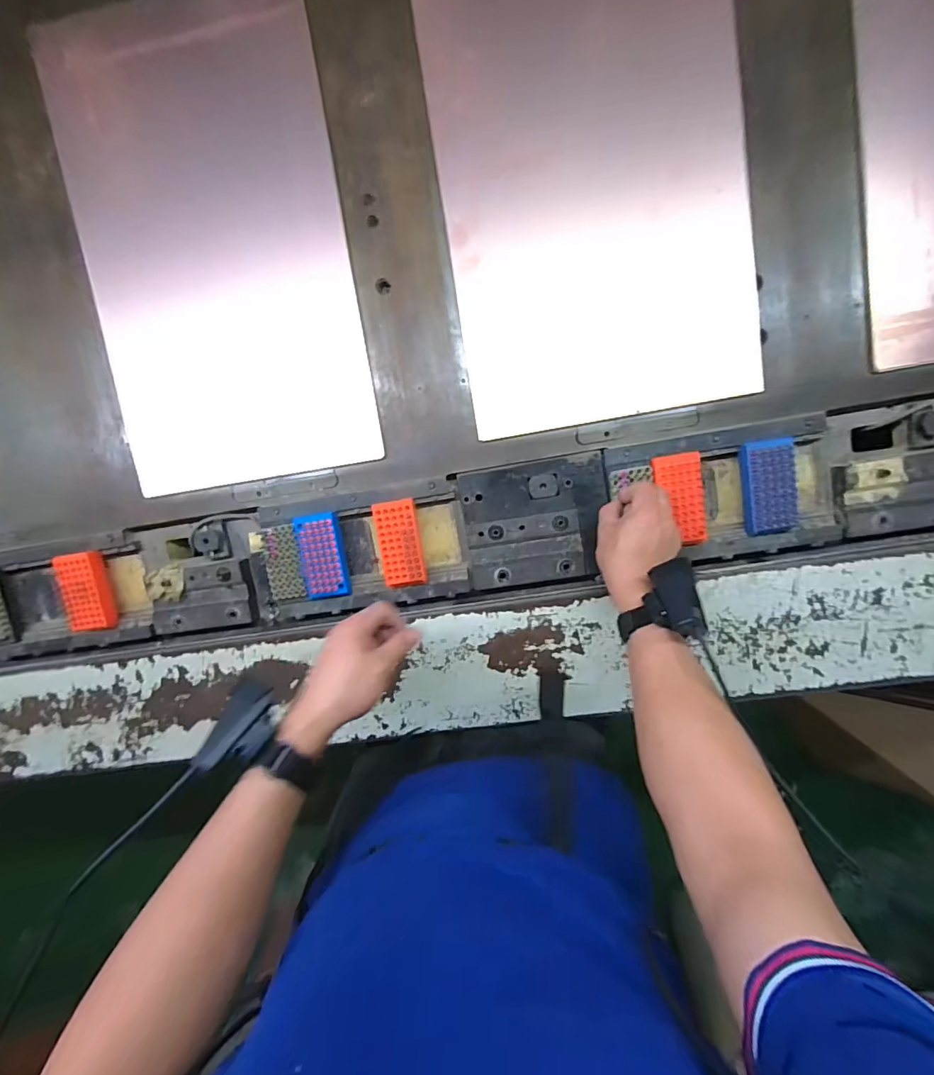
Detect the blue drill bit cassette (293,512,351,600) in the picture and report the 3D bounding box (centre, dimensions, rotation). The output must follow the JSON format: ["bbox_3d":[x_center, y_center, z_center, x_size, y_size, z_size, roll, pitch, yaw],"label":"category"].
[{"bbox_3d":[-0.196,0.026,0.636,0.055,0.015,0.113,-7,97,5],"label":"blue drill bit cassette"}]

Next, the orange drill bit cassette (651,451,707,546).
[{"bbox_3d":[0.268,-0.047,0.590,0.056,0.019,0.115,-9,97,5],"label":"orange drill bit cassette"}]

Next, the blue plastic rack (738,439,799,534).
[{"bbox_3d":[0.370,-0.062,0.575,0.050,0.030,0.114,-6,97,5],"label":"blue plastic rack"}]

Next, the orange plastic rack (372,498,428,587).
[{"bbox_3d":[-0.089,0.008,0.629,0.058,0.016,0.113,-8,97,5],"label":"orange plastic rack"}]

